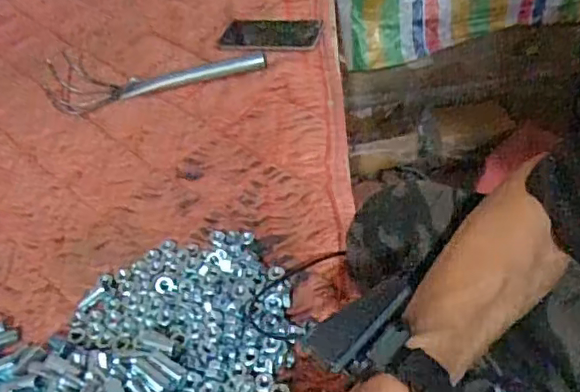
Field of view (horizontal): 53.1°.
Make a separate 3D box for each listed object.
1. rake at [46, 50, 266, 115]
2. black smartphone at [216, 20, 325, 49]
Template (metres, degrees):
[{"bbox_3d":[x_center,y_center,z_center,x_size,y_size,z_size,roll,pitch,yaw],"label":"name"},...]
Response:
[{"bbox_3d":[-0.192,-0.183,0.837,0.299,0.034,0.138,-11,43,-2],"label":"rake"},{"bbox_3d":[-0.029,-0.243,0.878,0.147,0.016,0.079,-1,44,8],"label":"black smartphone"}]

